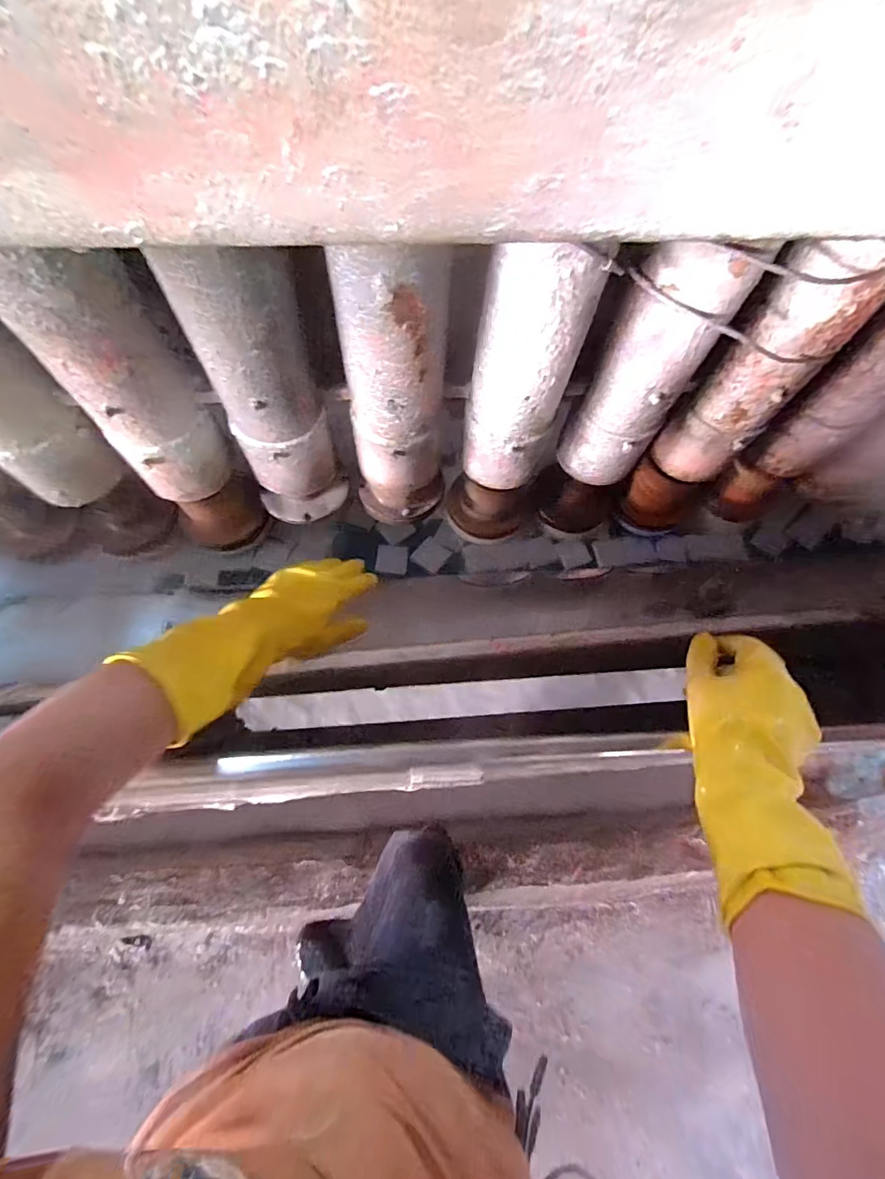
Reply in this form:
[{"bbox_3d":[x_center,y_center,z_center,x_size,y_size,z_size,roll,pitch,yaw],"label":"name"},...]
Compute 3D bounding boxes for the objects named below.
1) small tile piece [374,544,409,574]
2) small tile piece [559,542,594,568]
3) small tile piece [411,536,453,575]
[{"bbox_3d":[-0.079,-0.047,0.715,0.048,0.004,0.043,8,93,-9],"label":"small tile piece"},{"bbox_3d":[0.212,-0.057,0.728,0.053,0.004,0.039,-12,97,-10],"label":"small tile piece"},{"bbox_3d":[-0.017,-0.054,0.724,0.049,0.004,0.045,34,91,-11],"label":"small tile piece"}]

